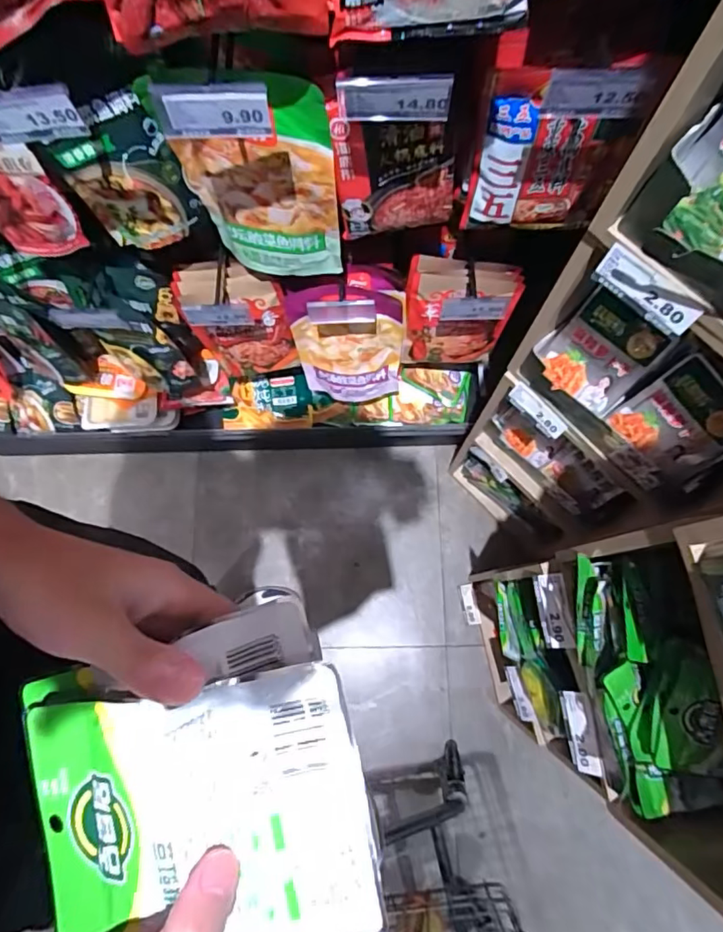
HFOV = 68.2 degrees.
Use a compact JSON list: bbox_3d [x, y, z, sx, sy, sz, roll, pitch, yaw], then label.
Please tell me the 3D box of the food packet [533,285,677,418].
[{"bbox_3d":[0.288,-0.139,0.653,0.118,0.126,0.017,42,42,13],"label":"food packet"}]

